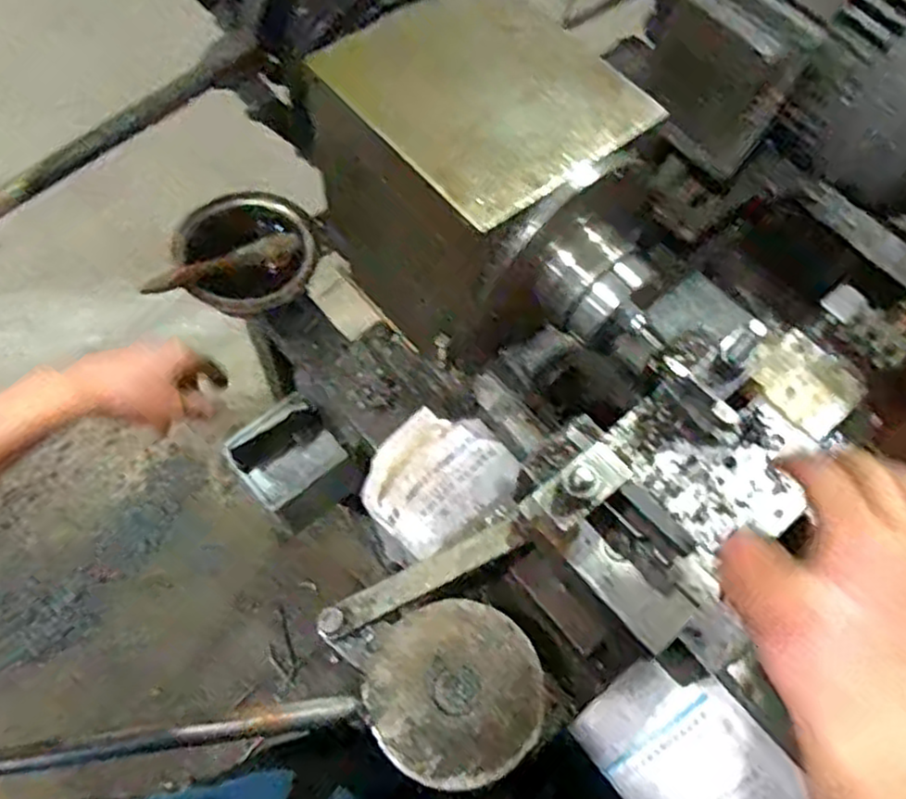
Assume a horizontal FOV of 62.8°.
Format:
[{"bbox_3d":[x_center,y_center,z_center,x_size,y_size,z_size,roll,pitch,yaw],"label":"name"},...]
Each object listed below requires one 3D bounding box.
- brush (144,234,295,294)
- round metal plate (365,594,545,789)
[{"bbox_3d":[-0.210,-0.124,0.687,0.148,0.015,0.028,-27,67,-32],"label":"brush"},{"bbox_3d":[0.001,0.164,0.419,0.094,0.015,0.096,1,63,-3],"label":"round metal plate"}]

